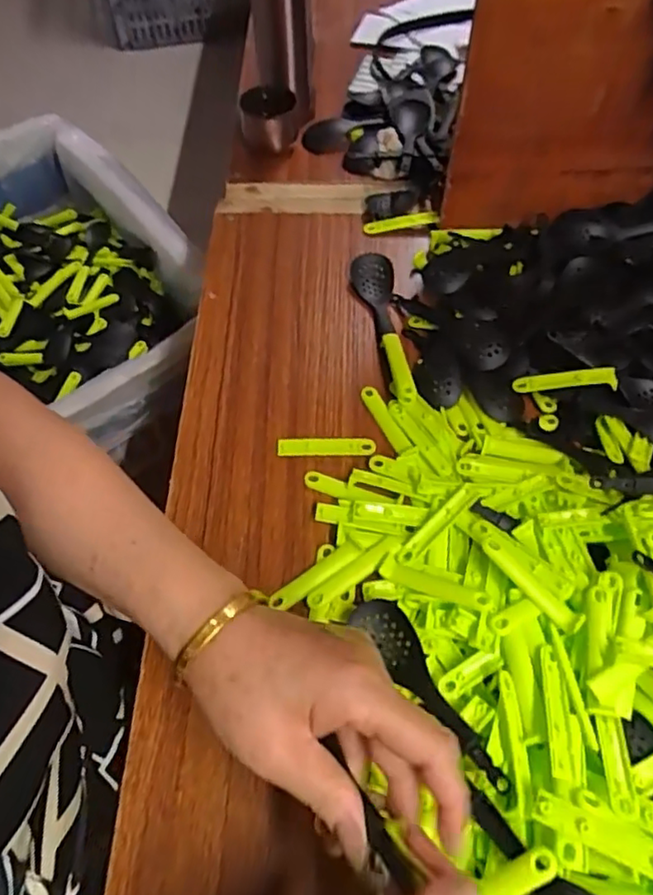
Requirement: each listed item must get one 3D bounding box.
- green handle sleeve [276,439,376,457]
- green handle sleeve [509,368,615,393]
[{"bbox_3d":[0.000,-0.001,0.491,0.077,0.005,0.014,-1,60,2],"label":"green handle sleeve"},{"bbox_3d":[0.191,-0.054,0.500,0.077,0.011,0.015,-4,58,21],"label":"green handle sleeve"}]

